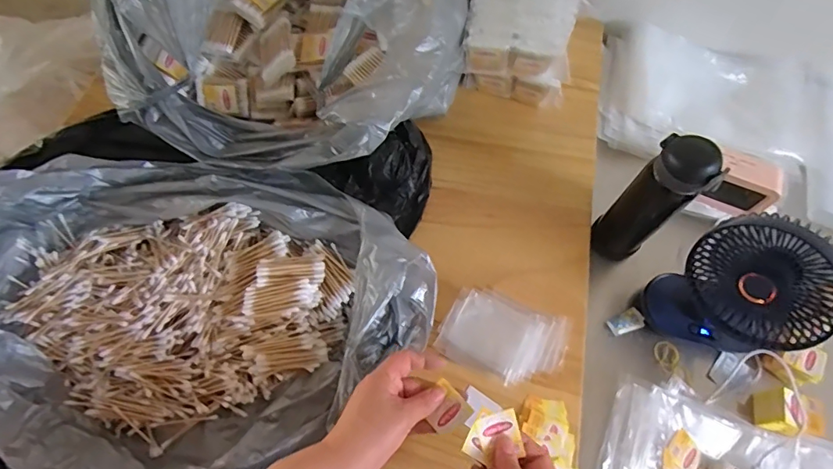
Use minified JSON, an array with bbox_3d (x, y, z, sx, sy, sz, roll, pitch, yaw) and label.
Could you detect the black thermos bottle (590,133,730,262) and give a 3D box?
[{"bbox_3d":[0.291,-0.036,0.585,0.055,0.211,0.070,-41,71,-20],"label":"black thermos bottle"}]

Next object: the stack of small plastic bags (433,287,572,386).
[{"bbox_3d":[0.106,0.119,0.557,0.140,0.017,0.102,28,65,12],"label":"stack of small plastic bags"}]

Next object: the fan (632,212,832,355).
[{"bbox_3d":[0.375,0.066,0.541,0.143,0.191,0.088,35,67,15],"label":"fan"}]

